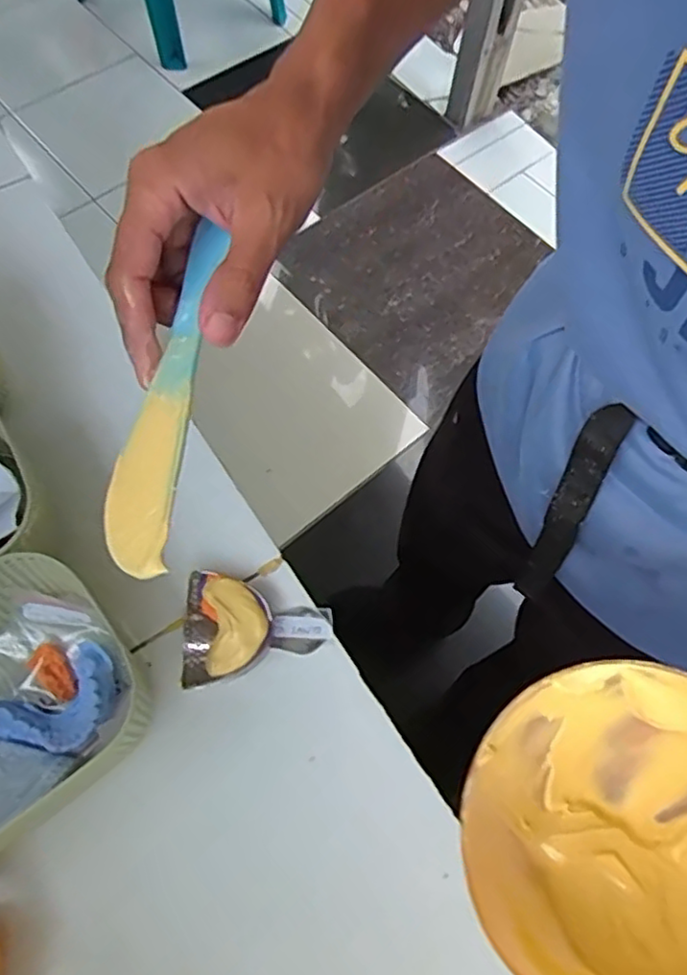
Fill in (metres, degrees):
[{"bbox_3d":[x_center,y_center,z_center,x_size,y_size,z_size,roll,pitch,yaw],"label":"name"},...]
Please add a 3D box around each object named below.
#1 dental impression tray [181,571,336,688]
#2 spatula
[{"bbox_3d":[-0.052,0.084,0.400,0.087,0.024,0.062,1,66,-3],"label":"dental impression tray"},{"bbox_3d":[-0.072,-0.041,0.270,0.028,0.012,0.154,7,69,0],"label":"spatula"}]

